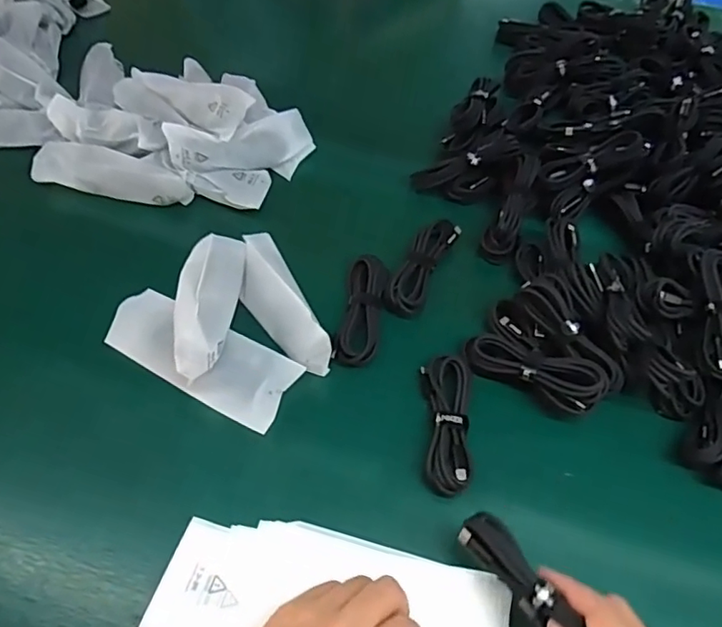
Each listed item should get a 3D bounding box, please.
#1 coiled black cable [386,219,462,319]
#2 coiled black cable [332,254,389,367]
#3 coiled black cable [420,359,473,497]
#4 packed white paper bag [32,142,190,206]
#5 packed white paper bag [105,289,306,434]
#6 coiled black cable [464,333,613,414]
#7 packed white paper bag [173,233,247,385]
[{"bbox_3d":[0.058,-0.046,0.514,0.033,0.019,0.114,23,58,14],"label":"coiled black cable"},{"bbox_3d":[0.002,-0.005,0.483,0.035,0.017,0.113,9,56,5],"label":"coiled black cable"},{"bbox_3d":[0.067,0.085,0.427,0.036,0.019,0.107,2,55,0],"label":"coiled black cable"},{"bbox_3d":[-0.244,-0.138,0.548,0.148,0.041,0.034,6,56,3],"label":"packed white paper bag"},{"bbox_3d":[-0.130,0.033,0.444,0.155,0.017,0.061,23,58,14],"label":"packed white paper bag"},{"bbox_3d":[0.140,0.042,0.442,0.106,0.027,0.044,18,59,31],"label":"coiled black cable"},{"bbox_3d":[-0.129,-0.011,0.462,0.049,0.024,0.148,0,45,-2],"label":"packed white paper bag"}]

